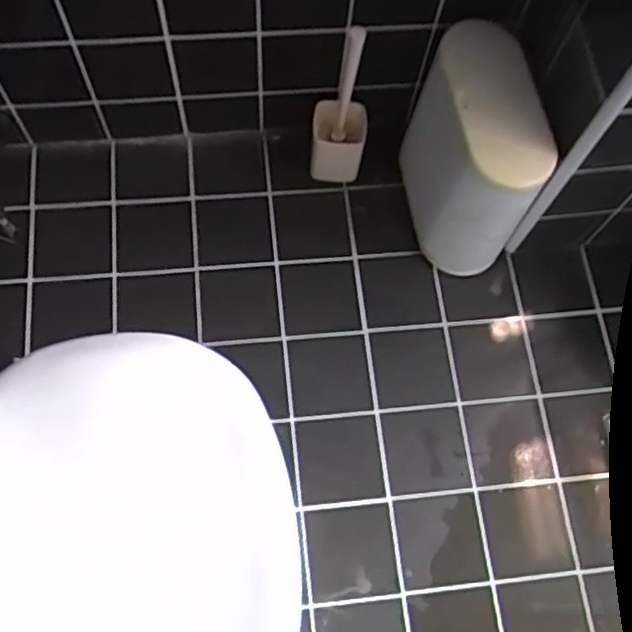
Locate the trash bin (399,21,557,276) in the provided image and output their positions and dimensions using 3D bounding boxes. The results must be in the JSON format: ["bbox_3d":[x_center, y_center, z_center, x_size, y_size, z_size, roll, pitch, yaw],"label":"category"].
[{"bbox_3d":[0.257,-0.264,1.172,0.171,0.341,0.301,-6,70,-6],"label":"trash bin"}]

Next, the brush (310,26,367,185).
[{"bbox_3d":[0.046,-0.364,1.211,0.102,0.317,0.106,3,69,-2],"label":"brush"}]

